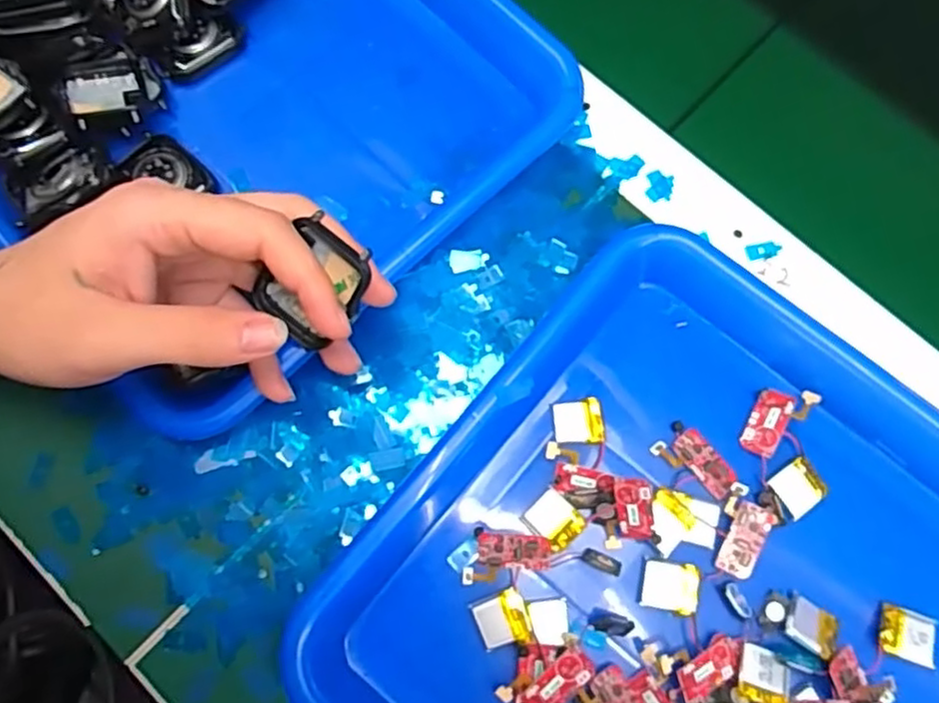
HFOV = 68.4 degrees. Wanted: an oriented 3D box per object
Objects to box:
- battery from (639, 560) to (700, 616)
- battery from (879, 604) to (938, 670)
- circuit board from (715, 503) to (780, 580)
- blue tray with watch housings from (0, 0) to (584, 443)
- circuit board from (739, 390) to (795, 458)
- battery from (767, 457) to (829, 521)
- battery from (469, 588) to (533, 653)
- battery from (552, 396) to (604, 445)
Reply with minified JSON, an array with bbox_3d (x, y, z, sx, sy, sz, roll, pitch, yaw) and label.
[{"bbox_3d":[0.082,0.096,0.281,0.022,0.006,0.019,7,75,2],"label":"battery"},{"bbox_3d":[0.177,0.114,0.279,0.020,0.004,0.020,17,70,10],"label":"battery"},{"bbox_3d":[0.115,0.079,0.287,0.017,0.007,0.030,24,76,6],"label":"circuit board"},{"bbox_3d":[-0.142,-0.153,0.324,0.247,0.059,0.326,-42,79,-11],"label":"blue tray with watch housings"},{"bbox_3d":[0.130,0.031,0.302,0.015,0.006,0.030,26,76,7],"label":"circuit board"},{"bbox_3d":[0.141,0.059,0.297,0.023,0.008,0.020,-33,77,-9],"label":"battery"},{"bbox_3d":[0.013,0.108,0.277,0.021,0.007,0.021,-22,76,-6],"label":"battery"},{"bbox_3d":[0.047,0.031,0.300,0.021,0.004,0.019,-7,75,-2],"label":"battery"}]

